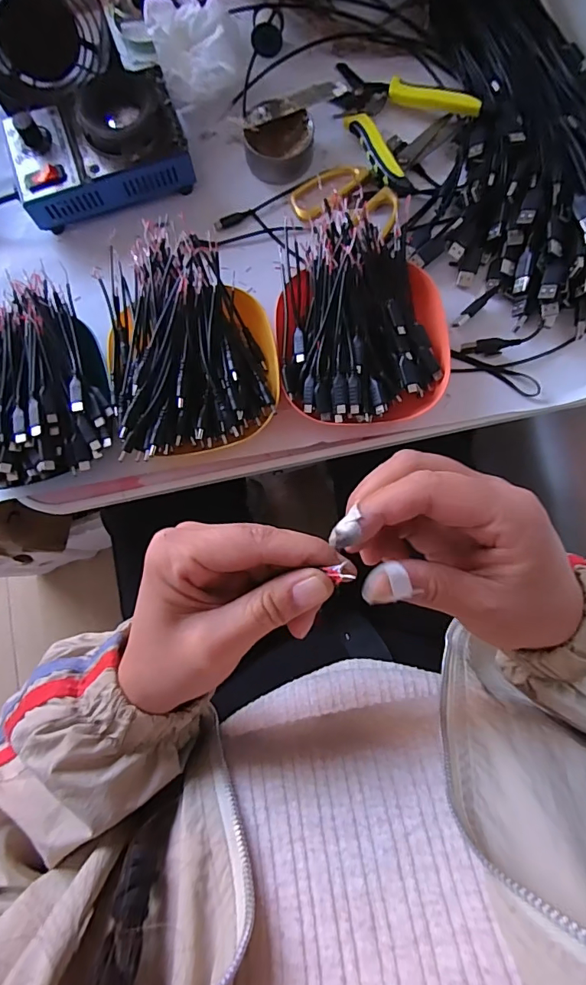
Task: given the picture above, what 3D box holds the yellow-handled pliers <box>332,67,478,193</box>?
[{"bbox_3d":[0.085,-0.354,0.437,0.139,0.028,0.121,40,85,6],"label":"yellow-handled pliers"}]

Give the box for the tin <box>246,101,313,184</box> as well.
[{"bbox_3d":[-0.013,-0.318,0.427,0.061,0.026,0.058,3,82,2],"label":"tin"}]

